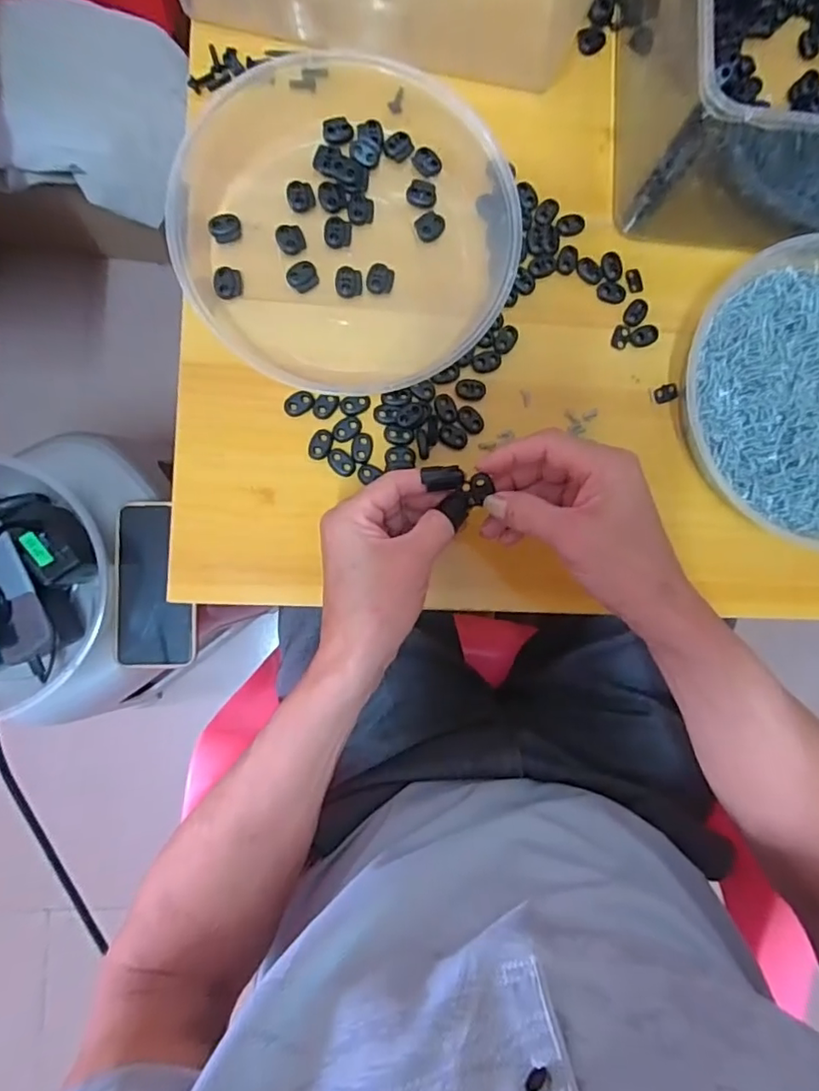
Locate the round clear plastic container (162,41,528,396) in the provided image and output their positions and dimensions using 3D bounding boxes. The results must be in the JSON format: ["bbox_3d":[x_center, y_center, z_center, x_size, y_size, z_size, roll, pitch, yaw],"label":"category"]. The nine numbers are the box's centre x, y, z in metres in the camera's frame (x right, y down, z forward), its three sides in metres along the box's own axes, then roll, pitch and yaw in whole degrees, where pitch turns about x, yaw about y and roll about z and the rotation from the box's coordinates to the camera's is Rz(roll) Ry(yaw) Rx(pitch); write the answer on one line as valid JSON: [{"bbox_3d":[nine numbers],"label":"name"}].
[{"bbox_3d":[-0.046,-0.235,0.389,0.221,0.048,0.239,0,89,-6],"label":"round clear plastic container"}]

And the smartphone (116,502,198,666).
[{"bbox_3d":[-0.269,0.044,0.599,0.083,0.007,0.175,-1,90,-50],"label":"smartphone"}]

